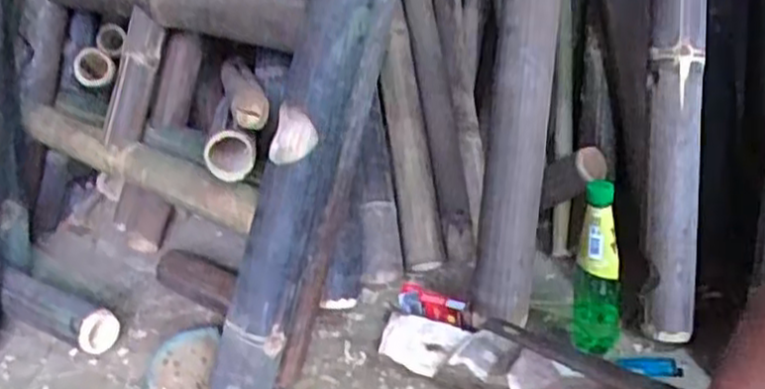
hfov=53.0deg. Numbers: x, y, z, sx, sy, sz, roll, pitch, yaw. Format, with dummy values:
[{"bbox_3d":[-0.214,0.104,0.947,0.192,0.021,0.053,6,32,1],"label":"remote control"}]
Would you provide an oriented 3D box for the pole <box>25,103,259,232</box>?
[{"bbox_3d":[-0.342,-0.050,1.042,0.557,0.050,0.061,17,32,40],"label":"pole"}]

